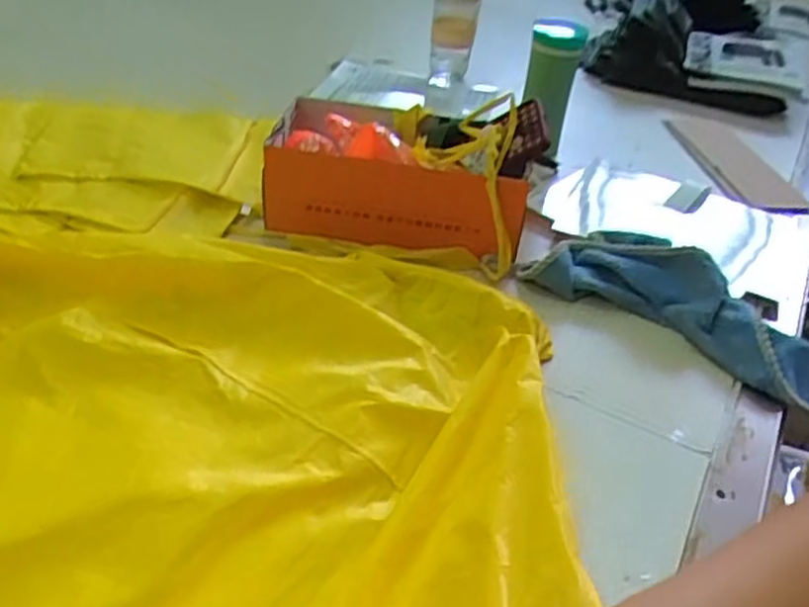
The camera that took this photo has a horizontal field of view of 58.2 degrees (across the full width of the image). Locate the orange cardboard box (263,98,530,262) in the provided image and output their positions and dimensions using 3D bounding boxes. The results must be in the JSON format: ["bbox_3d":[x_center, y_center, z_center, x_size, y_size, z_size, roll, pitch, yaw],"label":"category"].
[{"bbox_3d":[-0.005,-0.146,0.848,0.299,0.134,0.119,11,38,3],"label":"orange cardboard box"}]

